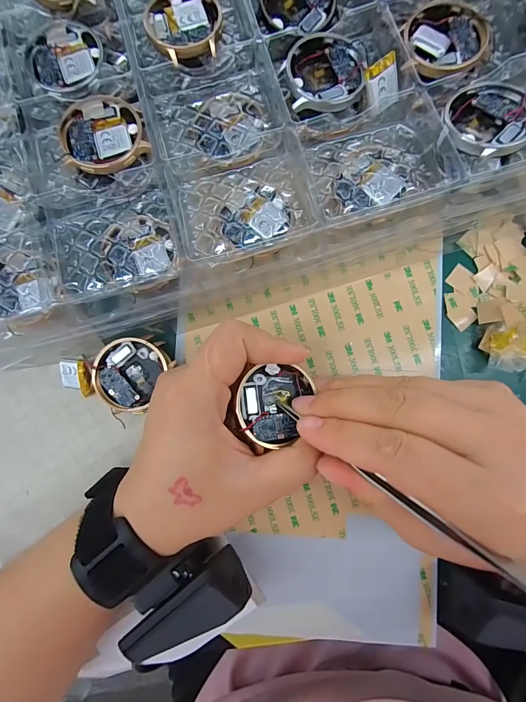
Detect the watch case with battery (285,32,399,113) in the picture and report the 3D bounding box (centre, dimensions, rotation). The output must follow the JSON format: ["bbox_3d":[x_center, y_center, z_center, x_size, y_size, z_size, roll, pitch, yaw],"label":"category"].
[{"bbox_3d":[0.042,-0.155,0.185,0.056,0.016,0.045,-6,86,1],"label":"watch case with battery"}]

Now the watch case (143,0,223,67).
[{"bbox_3d":[-0.046,-0.190,0.200,0.042,0.012,0.051,-15,86,1],"label":"watch case"}]

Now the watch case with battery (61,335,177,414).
[{"bbox_3d":[-0.089,0.017,0.213,0.067,0.018,0.043,-18,86,0],"label":"watch case with battery"}]

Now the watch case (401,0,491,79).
[{"bbox_3d":[0.101,-0.174,0.189,0.044,0.009,0.045,10,86,2],"label":"watch case"}]

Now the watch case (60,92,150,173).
[{"bbox_3d":[-0.088,-0.121,0.191,0.044,0.009,0.046,-11,86,1],"label":"watch case"}]

